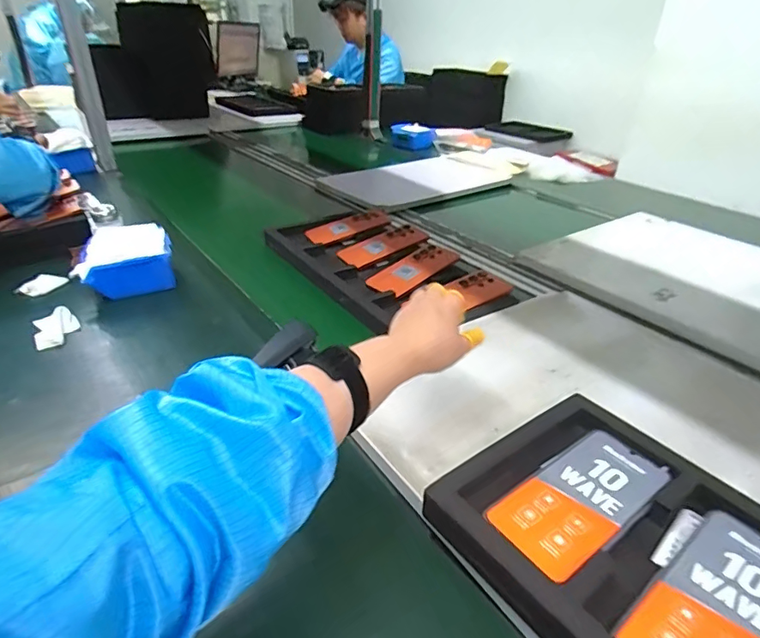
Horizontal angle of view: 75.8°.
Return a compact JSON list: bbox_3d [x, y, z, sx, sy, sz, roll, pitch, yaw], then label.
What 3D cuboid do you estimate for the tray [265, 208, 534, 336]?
[{"bbox_3d":[0.000,-0.102,0.874,0.260,0.038,0.455,-17,36,-30],"label":"tray"}]

